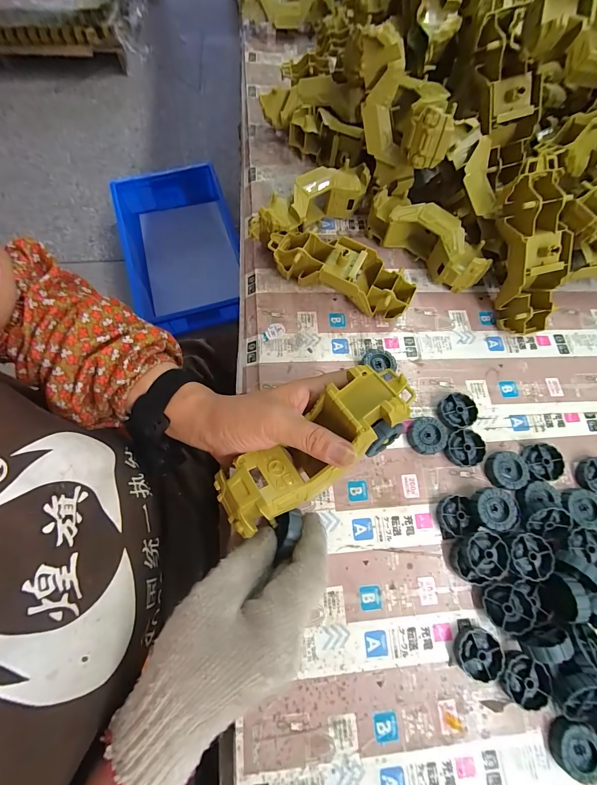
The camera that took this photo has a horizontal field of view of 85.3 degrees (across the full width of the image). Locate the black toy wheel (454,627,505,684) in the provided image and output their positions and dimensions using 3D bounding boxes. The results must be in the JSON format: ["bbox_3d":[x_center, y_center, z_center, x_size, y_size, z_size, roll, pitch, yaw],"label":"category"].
[{"bbox_3d":[0.159,0.231,0.286,0.038,0.011,0.039,1,72,-2],"label":"black toy wheel"}]

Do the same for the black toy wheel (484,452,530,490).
[{"bbox_3d":[0.214,0.081,0.335,0.038,0.013,0.036,1,72,-2],"label":"black toy wheel"}]

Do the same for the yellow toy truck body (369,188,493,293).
[{"bbox_3d":[0.159,-0.189,0.405,0.159,0.054,0.052,43,75,11],"label":"yellow toy truck body"}]

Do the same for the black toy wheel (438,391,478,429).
[{"bbox_3d":[0.174,0.021,0.357,0.041,0.012,0.037,-23,74,-9],"label":"black toy wheel"}]

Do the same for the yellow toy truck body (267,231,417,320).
[{"bbox_3d":[0.049,-0.141,0.386,0.173,0.053,0.054,24,72,5],"label":"yellow toy truck body"}]

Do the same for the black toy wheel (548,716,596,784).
[{"bbox_3d":[0.232,0.295,0.269,0.042,0.015,0.037,20,72,4],"label":"black toy wheel"}]

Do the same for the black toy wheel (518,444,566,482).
[{"bbox_3d":[0.254,0.073,0.339,0.041,0.012,0.037,0,72,-2],"label":"black toy wheel"}]

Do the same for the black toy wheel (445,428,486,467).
[{"bbox_3d":[0.176,0.059,0.344,0.037,0.013,0.039,1,72,-2],"label":"black toy wheel"}]

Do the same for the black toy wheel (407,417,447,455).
[{"bbox_3d":[0.137,0.046,0.346,0.039,0.012,0.038,1,72,-2],"label":"black toy wheel"}]

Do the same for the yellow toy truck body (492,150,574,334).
[{"bbox_3d":[0.259,-0.154,0.359,0.063,0.050,0.178,-11,109,-5],"label":"yellow toy truck body"}]

